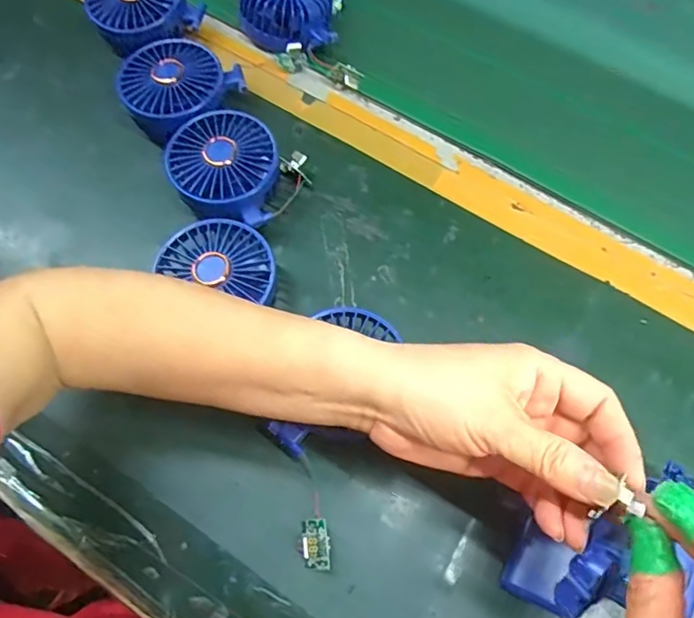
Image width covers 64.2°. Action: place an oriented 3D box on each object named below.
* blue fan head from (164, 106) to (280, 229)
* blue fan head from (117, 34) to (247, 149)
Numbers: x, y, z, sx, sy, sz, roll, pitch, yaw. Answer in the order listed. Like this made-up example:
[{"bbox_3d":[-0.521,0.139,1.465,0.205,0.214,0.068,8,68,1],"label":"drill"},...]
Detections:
[{"bbox_3d":[-0.101,-0.117,0.460,0.085,0.050,0.091,0,67,0],"label":"blue fan head"},{"bbox_3d":[-0.152,-0.195,0.489,0.092,0.050,0.094,0,67,0],"label":"blue fan head"}]

